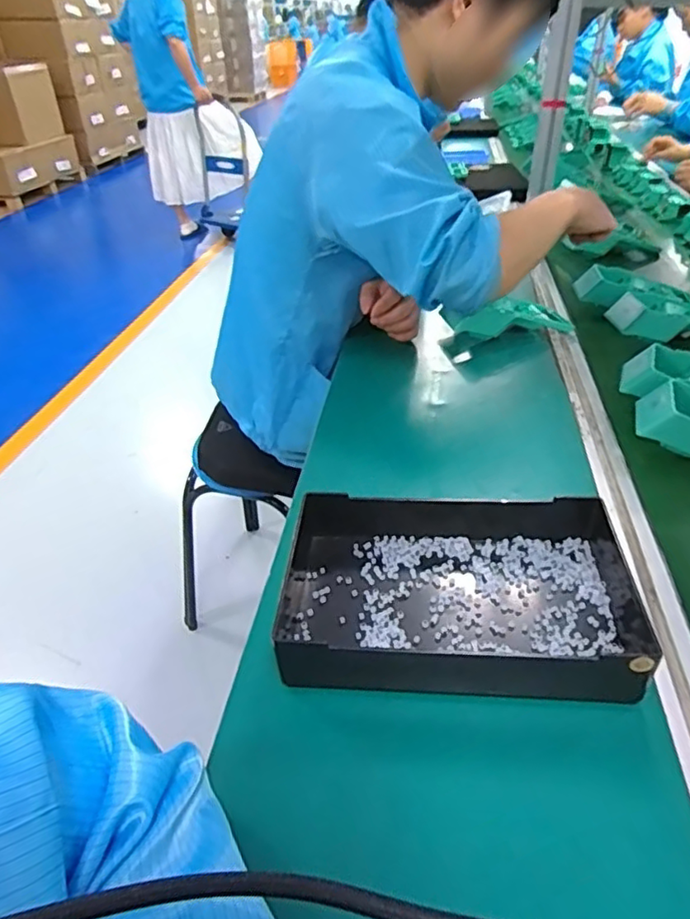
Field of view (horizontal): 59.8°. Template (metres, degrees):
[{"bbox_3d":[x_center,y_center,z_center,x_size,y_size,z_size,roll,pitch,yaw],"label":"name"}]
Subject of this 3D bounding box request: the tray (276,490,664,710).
[{"bbox_3d":[0.094,0.104,0.480,0.283,0.054,0.168,1,37,4],"label":"tray"}]

